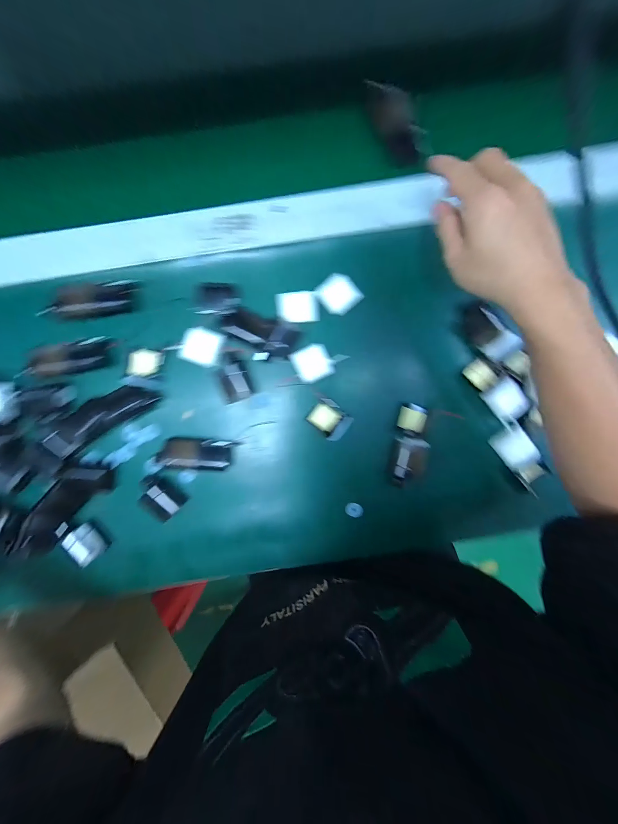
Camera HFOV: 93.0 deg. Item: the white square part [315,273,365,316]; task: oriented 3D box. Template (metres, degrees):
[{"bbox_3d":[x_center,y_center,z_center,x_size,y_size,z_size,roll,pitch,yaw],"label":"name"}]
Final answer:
[{"bbox_3d":[0.034,-0.137,0.340,0.043,0.006,0.044,-38,95,2],"label":"white square part"}]

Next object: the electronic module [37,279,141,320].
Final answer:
[{"bbox_3d":[-0.241,-0.125,0.329,0.102,0.011,0.034,-10,95,0],"label":"electronic module"}]

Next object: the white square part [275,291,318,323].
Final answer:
[{"bbox_3d":[-0.013,-0.122,0.340,0.049,0.008,0.035,-3,95,-1],"label":"white square part"}]

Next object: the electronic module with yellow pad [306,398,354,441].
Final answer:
[{"bbox_3d":[0.026,0.009,0.353,0.045,0.013,0.037,40,93,-4],"label":"electronic module with yellow pad"}]

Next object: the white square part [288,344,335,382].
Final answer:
[{"bbox_3d":[0.005,-0.056,0.336,0.042,0.011,0.040,-26,95,1],"label":"white square part"}]

